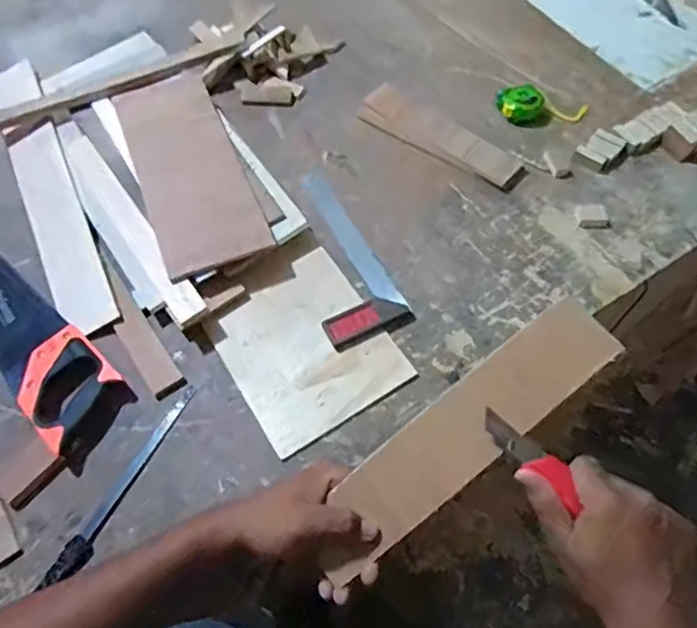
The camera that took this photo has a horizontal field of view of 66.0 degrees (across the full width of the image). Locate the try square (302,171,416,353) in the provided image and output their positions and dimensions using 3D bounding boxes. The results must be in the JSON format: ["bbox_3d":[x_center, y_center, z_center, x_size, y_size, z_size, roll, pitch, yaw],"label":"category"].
[{"bbox_3d":[-0.028,-0.091,0.806,0.123,0.015,0.307,-24,66,-12],"label":"try square"}]

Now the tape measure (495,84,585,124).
[{"bbox_3d":[0.352,-0.379,0.964,0.166,0.032,0.077,-2,62,-2],"label":"tape measure"}]

